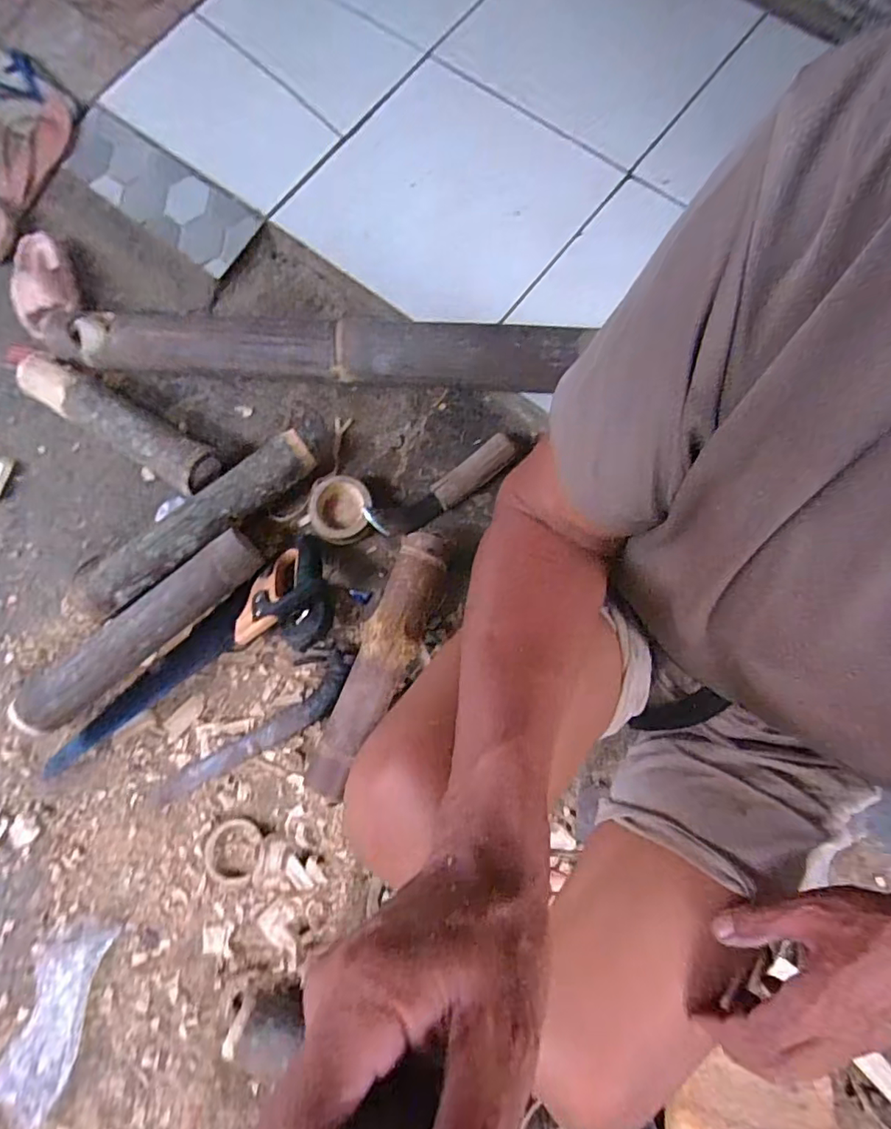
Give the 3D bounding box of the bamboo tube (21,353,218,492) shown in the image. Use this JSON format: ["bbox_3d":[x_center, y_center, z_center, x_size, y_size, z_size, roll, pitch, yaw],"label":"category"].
[{"bbox_3d":[-0.474,-0.209,0.789,0.341,0.071,0.075,31,80,8],"label":"bamboo tube"}]

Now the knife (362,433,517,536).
[{"bbox_3d":[-0.001,-0.110,0.782,0.230,0.025,0.055,-31,80,-5],"label":"knife"}]

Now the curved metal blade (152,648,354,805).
[{"bbox_3d":[-0.250,0.231,0.730,0.315,0.032,0.058,-37,80,-6],"label":"curved metal blade"}]

